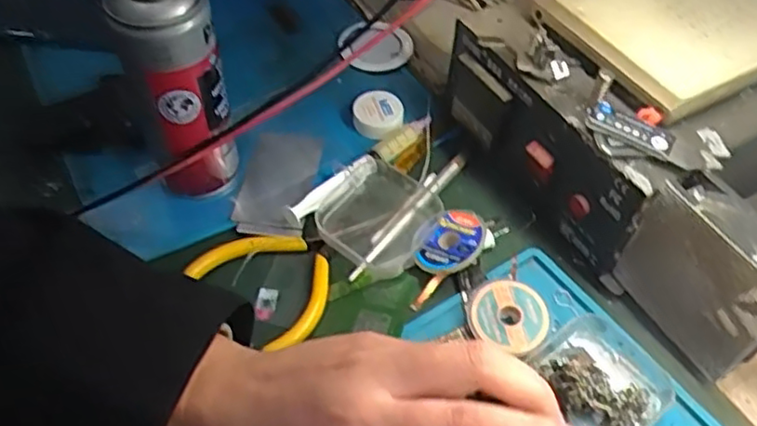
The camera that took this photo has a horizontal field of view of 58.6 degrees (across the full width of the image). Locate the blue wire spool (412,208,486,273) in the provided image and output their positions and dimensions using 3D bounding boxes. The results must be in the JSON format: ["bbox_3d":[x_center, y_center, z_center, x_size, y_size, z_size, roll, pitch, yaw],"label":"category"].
[{"bbox_3d":[0.043,0.017,0.394,0.036,0.013,0.042,19,53,14],"label":"blue wire spool"}]

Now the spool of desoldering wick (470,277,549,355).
[{"bbox_3d":[0.072,0.054,0.366,0.041,0.009,0.037,27,55,19],"label":"spool of desoldering wick"}]

